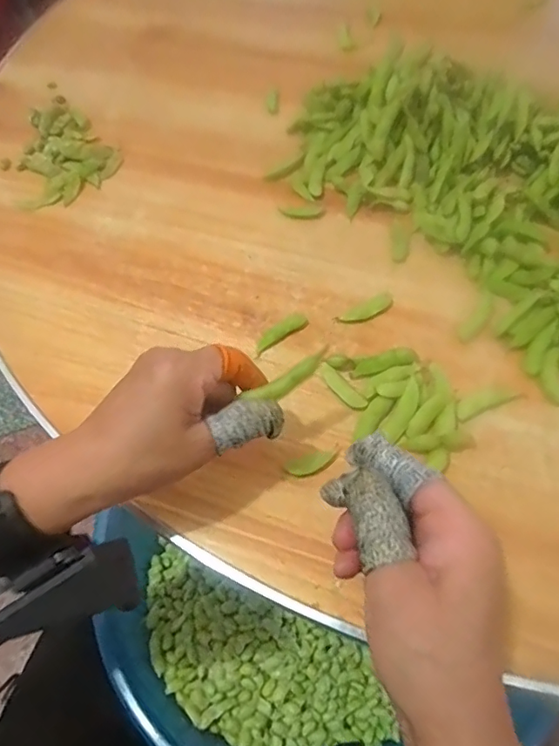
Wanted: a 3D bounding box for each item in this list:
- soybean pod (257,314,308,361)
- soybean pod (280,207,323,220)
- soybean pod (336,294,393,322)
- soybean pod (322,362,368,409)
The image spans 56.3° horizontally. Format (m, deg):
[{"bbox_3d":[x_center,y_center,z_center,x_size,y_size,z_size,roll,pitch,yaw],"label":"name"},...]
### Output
[{"bbox_3d":[0.000,-0.030,0.395,0.049,0.004,0.015,-32,61,-16],"label":"soybean pod"},{"bbox_3d":[0.020,-0.141,0.463,0.038,0.004,0.013,-4,57,1],"label":"soybean pod"},{"bbox_3d":[0.068,-0.048,0.400,0.046,0.004,0.014,-28,60,-14],"label":"soybean pod"},{"bbox_3d":[0.044,0.010,0.370,0.012,0.006,0.043,-36,62,-18],"label":"soybean pod"}]

